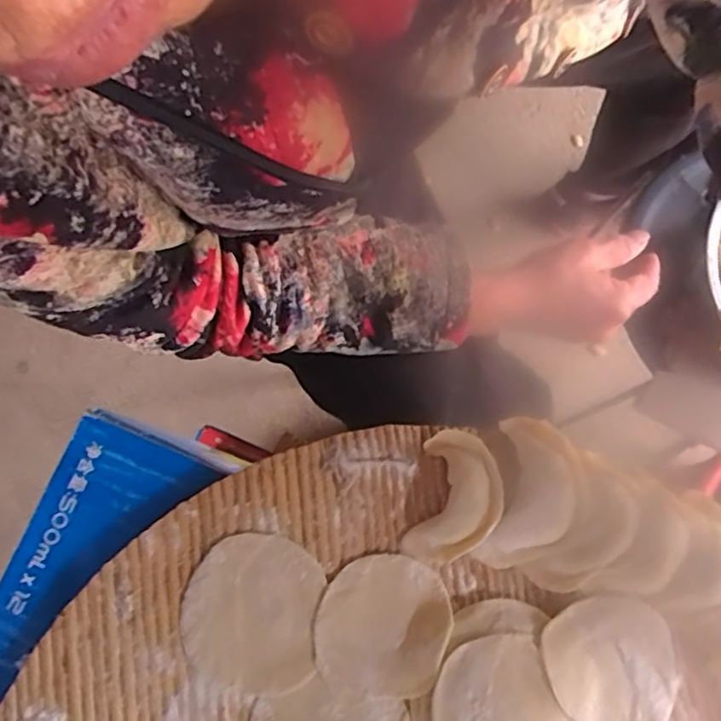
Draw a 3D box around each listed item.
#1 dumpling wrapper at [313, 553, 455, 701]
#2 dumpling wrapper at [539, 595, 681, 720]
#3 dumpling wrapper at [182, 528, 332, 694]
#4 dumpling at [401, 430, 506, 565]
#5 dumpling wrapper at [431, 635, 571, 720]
[{"bbox_3d":[0.009,0.109,0.252,0.052,0.008,0.054,0,77,0],"label":"dumpling wrapper"},{"bbox_3d":[0.105,0.127,0.252,0.052,0.007,0.057,0,77,0],"label":"dumpling wrapper"},{"bbox_3d":[-0.045,0.105,0.255,0.056,0.004,0.060,0,77,0],"label":"dumpling wrapper"},{"bbox_3d":[0.041,0.059,0.262,0.035,0.017,0.055,14,77,4],"label":"dumpling"},{"bbox_3d":[0.053,0.138,0.235,0.048,0.009,0.053,-25,78,-5],"label":"dumpling wrapper"}]

